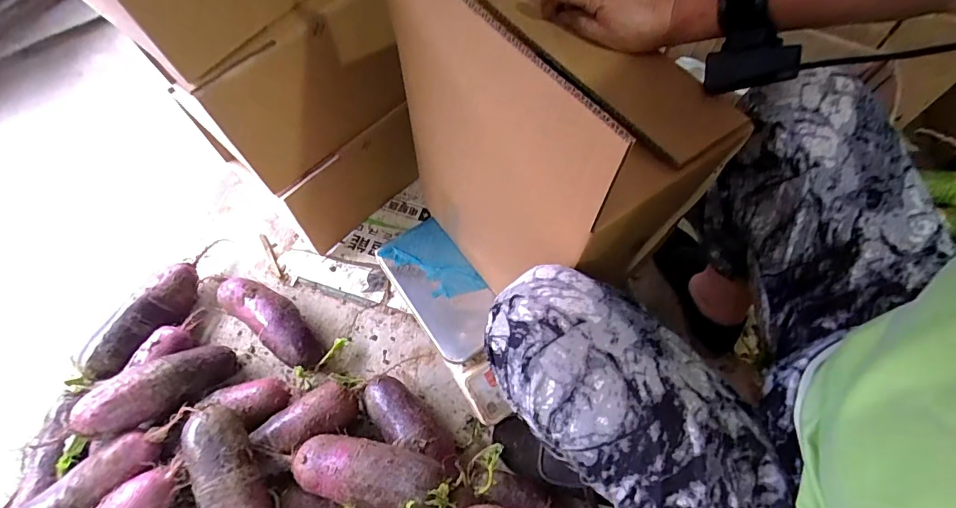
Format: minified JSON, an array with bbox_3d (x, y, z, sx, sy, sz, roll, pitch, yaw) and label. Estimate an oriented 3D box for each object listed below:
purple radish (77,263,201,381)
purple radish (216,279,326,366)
[{"bbox_3d":[-0.515,0.108,0.704,0.066,0.074,0.203,26,66,13],"label":"purple radish"},{"bbox_3d":[-0.320,0.106,0.702,0.198,0.064,0.070,33,67,16],"label":"purple radish"}]

